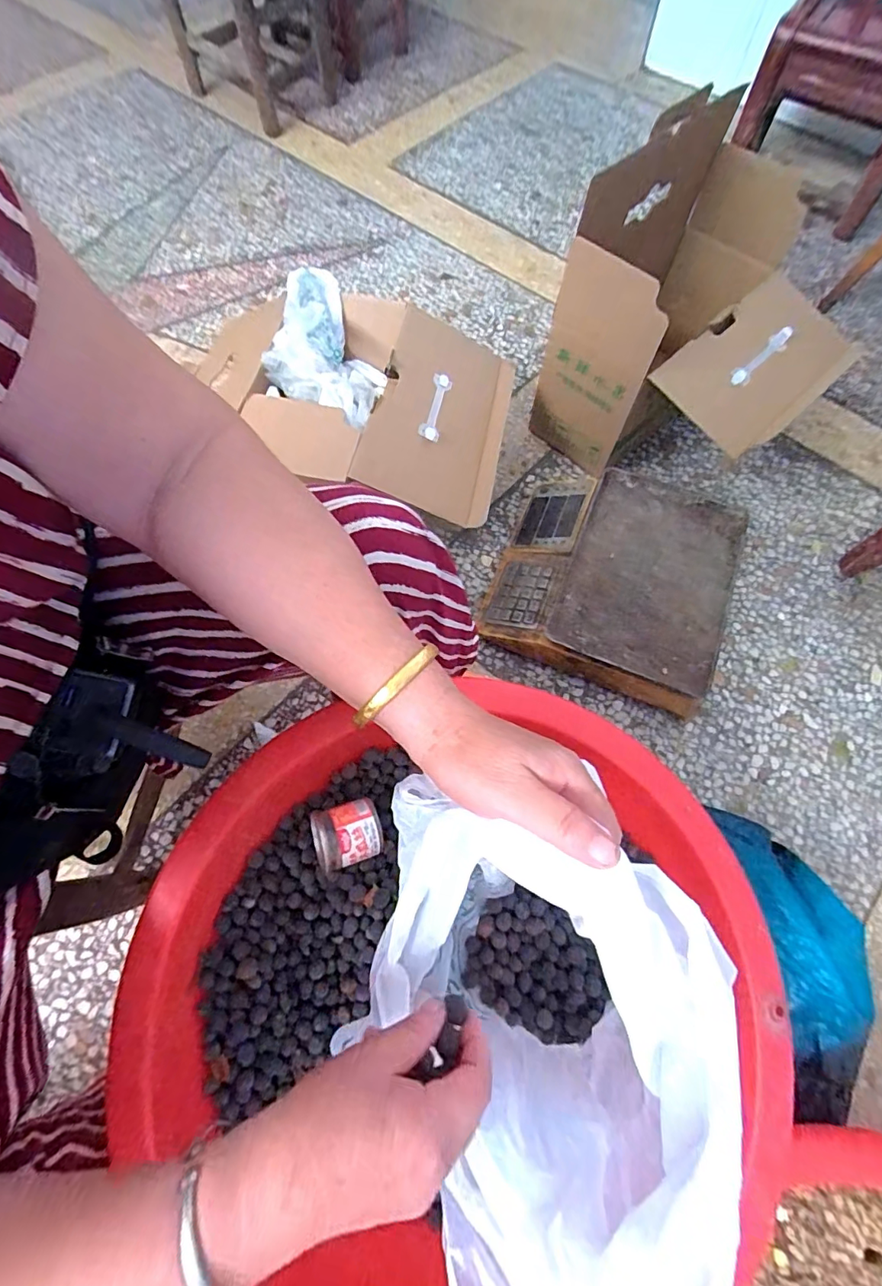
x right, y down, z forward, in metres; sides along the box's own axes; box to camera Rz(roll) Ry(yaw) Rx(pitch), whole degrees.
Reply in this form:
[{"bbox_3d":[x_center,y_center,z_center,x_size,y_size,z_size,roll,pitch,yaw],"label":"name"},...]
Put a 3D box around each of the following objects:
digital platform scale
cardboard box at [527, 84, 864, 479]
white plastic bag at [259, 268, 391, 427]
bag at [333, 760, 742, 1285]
[{"bbox_3d":[0.264,-0.102,0.778,0.325,0.114,0.326,20,70,6],"label":"digital platform scale"},{"bbox_3d":[0.451,-0.543,0.804,0.396,0.415,0.454,41,74,13],"label":"cardboard box"},{"bbox_3d":[-0.172,-0.463,0.789,0.165,0.099,0.281,9,67,3],"label":"white plastic bag"},{"bbox_3d":[0.047,0.234,0.322,0.179,0.245,0.277,-14,71,-7],"label":"bag"}]

